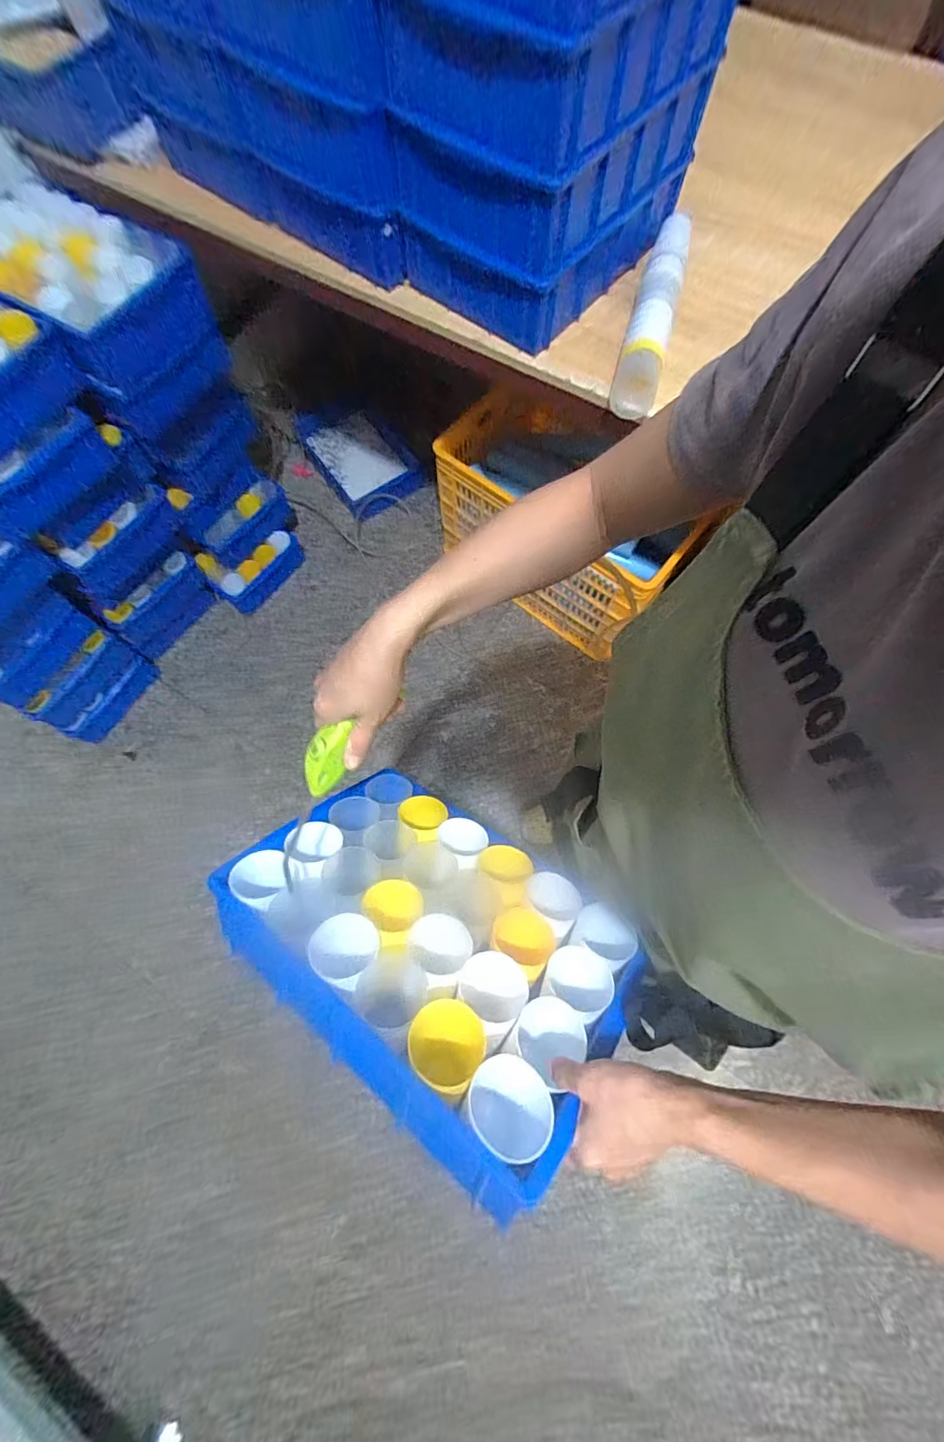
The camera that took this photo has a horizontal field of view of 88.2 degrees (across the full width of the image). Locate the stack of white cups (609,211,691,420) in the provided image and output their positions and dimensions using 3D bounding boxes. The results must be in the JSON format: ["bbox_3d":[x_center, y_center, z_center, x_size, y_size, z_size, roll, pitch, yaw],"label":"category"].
[{"bbox_3d":[0.287,-0.648,0.764,0.065,0.081,0.378,15,72,5],"label":"stack of white cups"}]

